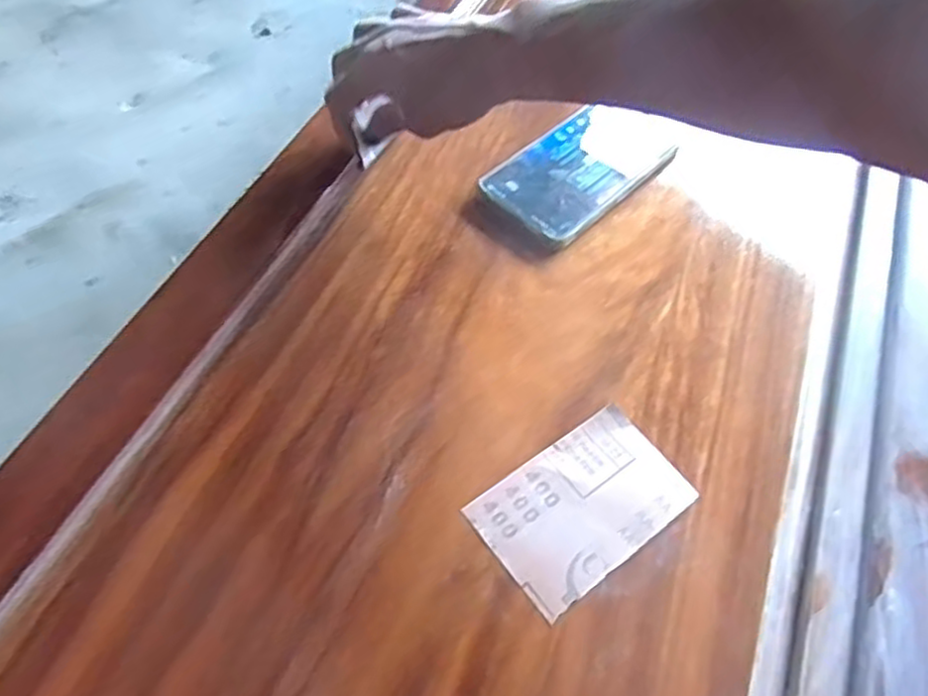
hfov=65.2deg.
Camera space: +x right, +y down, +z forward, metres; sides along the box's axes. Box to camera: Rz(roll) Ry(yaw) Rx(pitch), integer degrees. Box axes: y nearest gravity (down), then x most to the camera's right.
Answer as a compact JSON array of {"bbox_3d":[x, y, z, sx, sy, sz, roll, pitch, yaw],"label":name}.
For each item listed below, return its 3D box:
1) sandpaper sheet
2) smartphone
[{"bbox_3d":[0.065,0.083,0.393,0.113,0.004,0.071,-32,63,-22],"label":"sandpaper sheet"},{"bbox_3d":[0.089,-0.135,0.540,0.156,0.014,0.082,-39,66,-25],"label":"smartphone"}]

